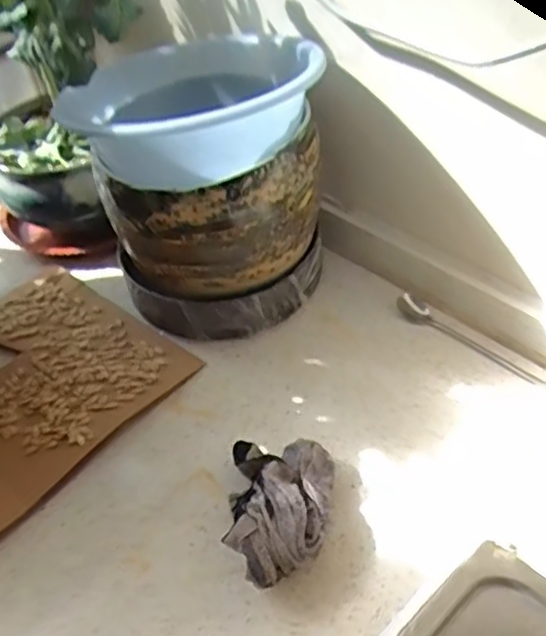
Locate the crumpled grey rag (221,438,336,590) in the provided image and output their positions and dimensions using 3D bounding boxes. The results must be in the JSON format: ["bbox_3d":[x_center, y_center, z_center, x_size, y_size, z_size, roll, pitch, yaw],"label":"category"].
[{"bbox_3d":[0.004,0.146,0.493,0.080,0.051,0.123,1,46,8],"label":"crumpled grey rag"}]

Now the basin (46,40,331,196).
[{"bbox_3d":[-0.070,-0.202,0.600,0.204,0.065,0.226,23,52,27],"label":"basin"}]

